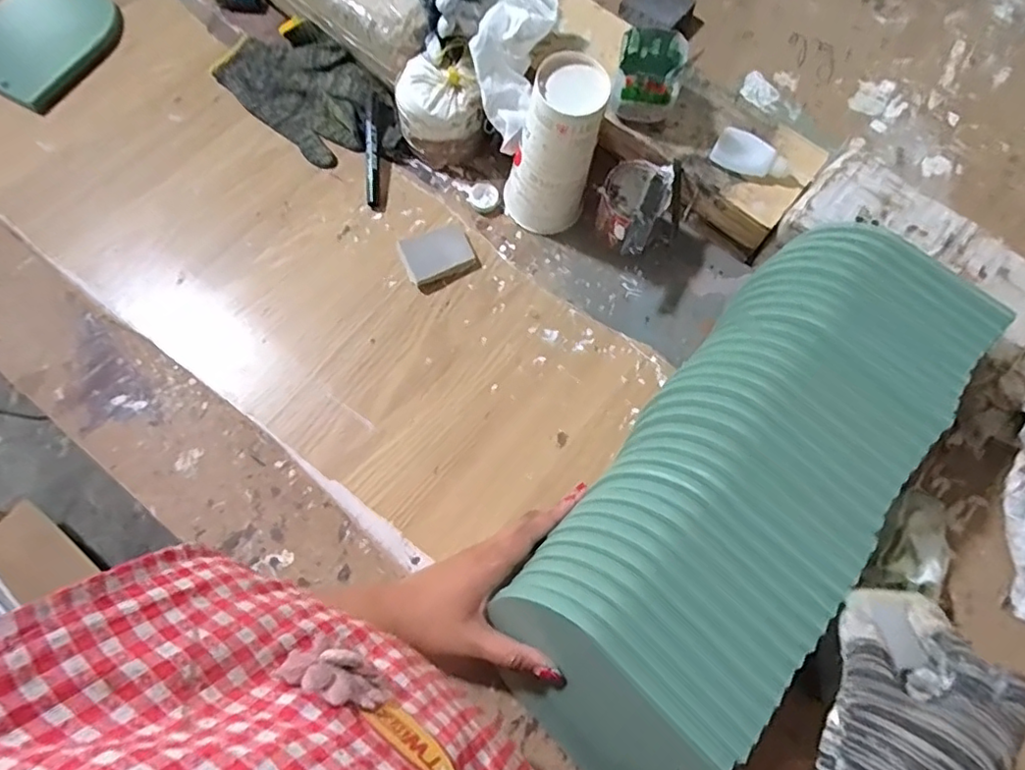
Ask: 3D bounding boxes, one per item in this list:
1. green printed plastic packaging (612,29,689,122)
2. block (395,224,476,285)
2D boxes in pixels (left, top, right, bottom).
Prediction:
[{"bbox_3d":[0.129,-0.291,0.568,0.063,0.051,0.071,12,73,2],"label":"green printed plastic packaging"},{"bbox_3d":[-0.076,-0.132,0.605,0.069,0.012,0.052,-23,76,-8],"label":"block"}]

